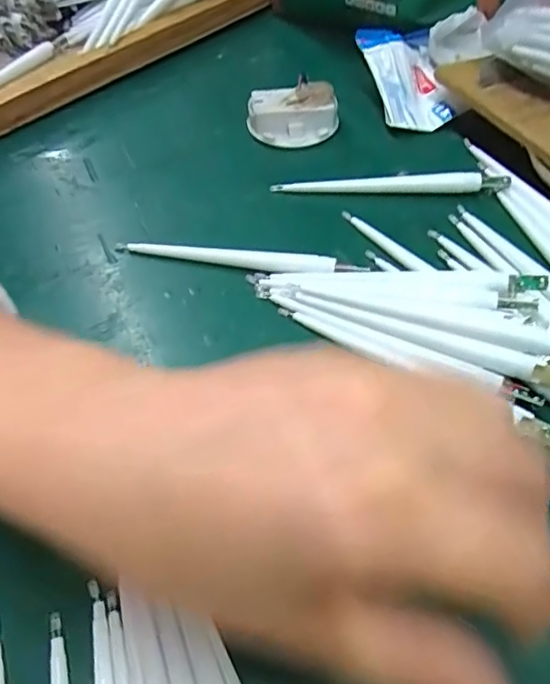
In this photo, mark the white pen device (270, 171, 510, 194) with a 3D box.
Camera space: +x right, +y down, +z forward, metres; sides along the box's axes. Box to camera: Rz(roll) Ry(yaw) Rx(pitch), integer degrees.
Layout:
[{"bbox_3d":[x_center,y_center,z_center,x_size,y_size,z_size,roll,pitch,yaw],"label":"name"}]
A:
[{"bbox_3d":[0.070,-0.097,0.347,0.141,0.013,0.008,2,51,5],"label":"white pen device"}]

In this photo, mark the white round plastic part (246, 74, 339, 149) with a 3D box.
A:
[{"bbox_3d":[0.012,-0.157,0.386,0.060,0.029,0.037,-3,51,1],"label":"white round plastic part"}]

